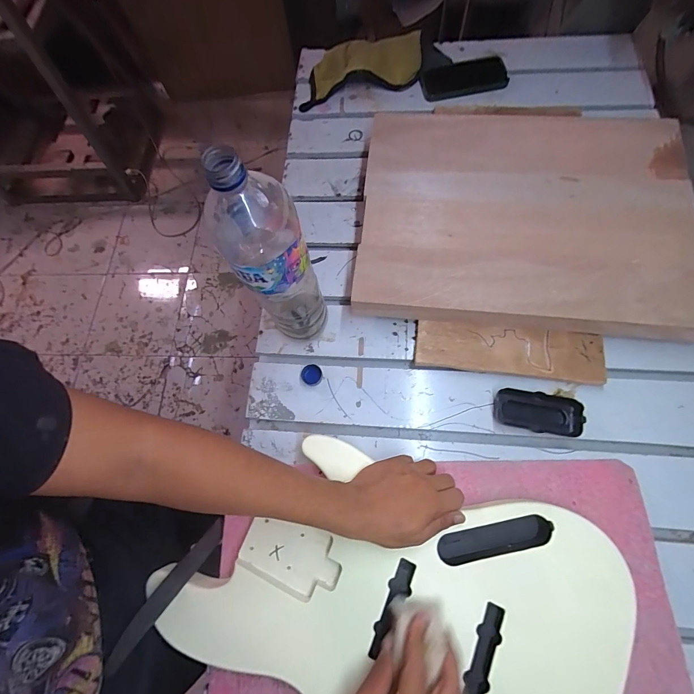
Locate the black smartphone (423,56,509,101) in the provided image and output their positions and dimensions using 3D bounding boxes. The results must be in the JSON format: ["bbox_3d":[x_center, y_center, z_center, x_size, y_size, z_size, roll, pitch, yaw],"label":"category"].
[{"bbox_3d":[0.238,-0.551,0.695,0.168,0.013,0.072,-14,71,1],"label":"black smartphone"}]

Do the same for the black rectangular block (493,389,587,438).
[{"bbox_3d":[0.264,0.091,0.473,0.107,0.024,0.052,7,72,8],"label":"black rectangular block"}]

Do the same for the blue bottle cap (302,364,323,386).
[{"bbox_3d":[-0.054,0.044,0.529,0.032,0.013,0.031,-2,71,5],"label":"blue bottle cap"}]

